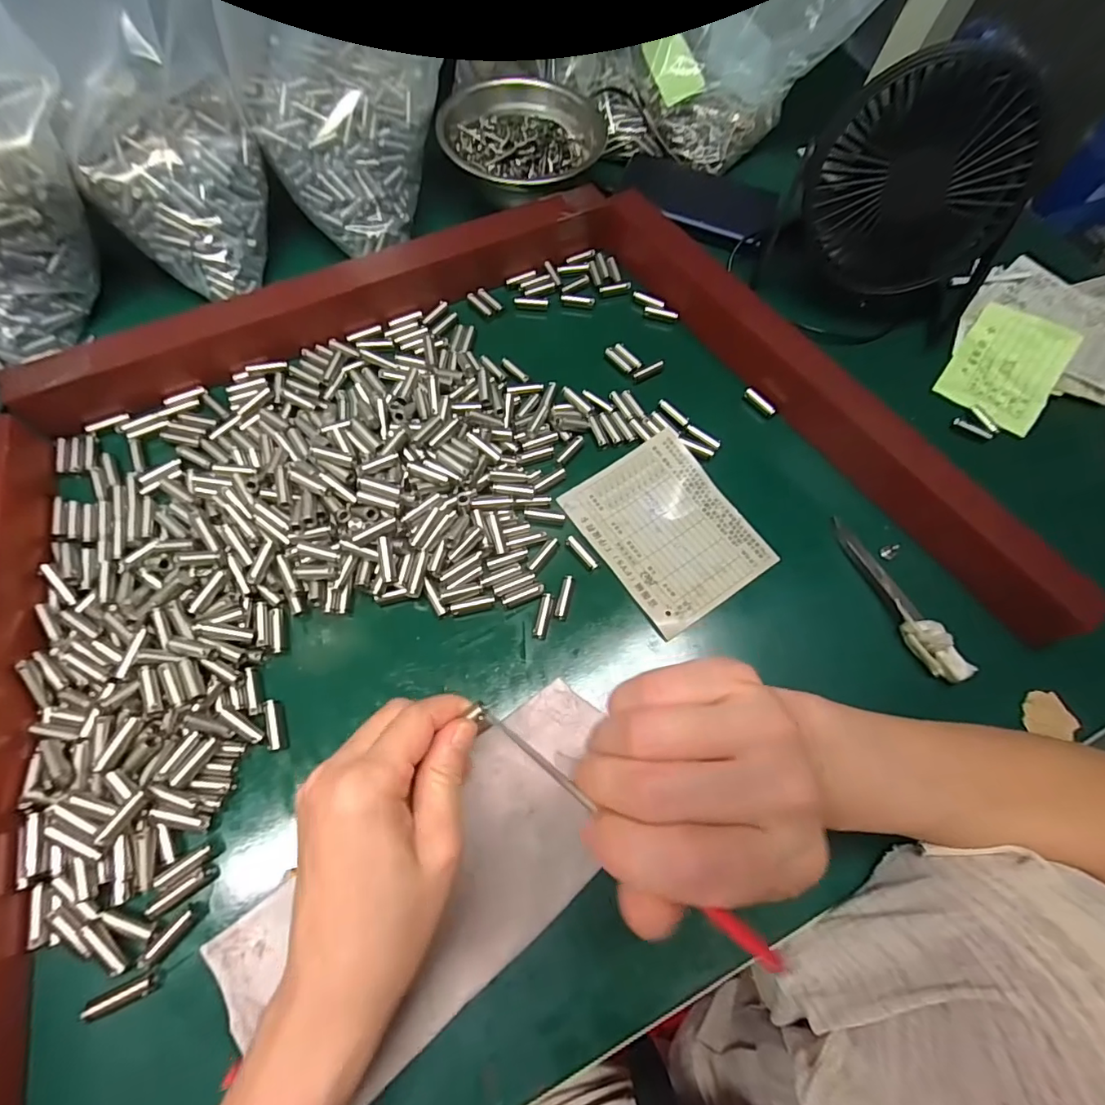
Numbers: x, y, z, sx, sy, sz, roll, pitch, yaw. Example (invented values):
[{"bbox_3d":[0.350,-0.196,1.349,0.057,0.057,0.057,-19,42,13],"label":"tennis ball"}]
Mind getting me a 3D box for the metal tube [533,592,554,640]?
[{"bbox_3d":[-0.005,0.035,0.292,0.007,0.005,0.025,15,67,1],"label":"metal tube"}]

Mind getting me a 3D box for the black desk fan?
[{"bbox_3d":[0.239,-0.233,0.350,0.138,0.141,0.082,38,69,10],"label":"black desk fan"}]

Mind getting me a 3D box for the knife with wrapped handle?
[{"bbox_3d":[0.196,0.025,0.298,0.017,0.014,0.104,-21,71,-14],"label":"knife with wrapped handle"}]

